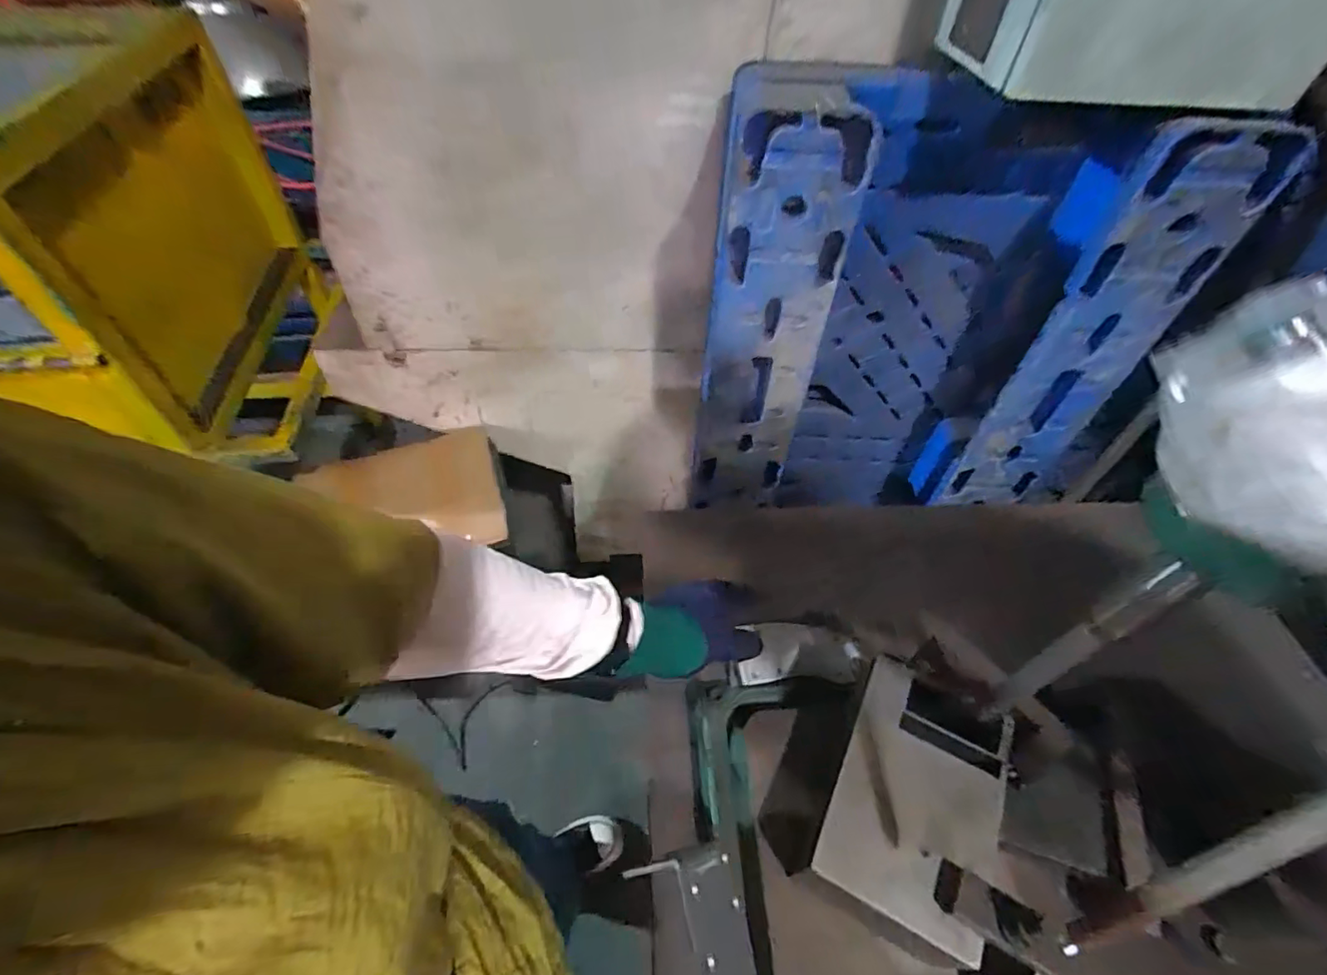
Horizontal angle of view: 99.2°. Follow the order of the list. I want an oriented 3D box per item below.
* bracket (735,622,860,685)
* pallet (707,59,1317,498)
[{"bbox_3d":[0.151,0.185,0.627,0.143,0.018,0.072,1,48,-17],"label":"bracket"},{"bbox_3d":[0.349,-0.181,0.854,0.563,0.687,0.154,4,49,3],"label":"pallet"}]

